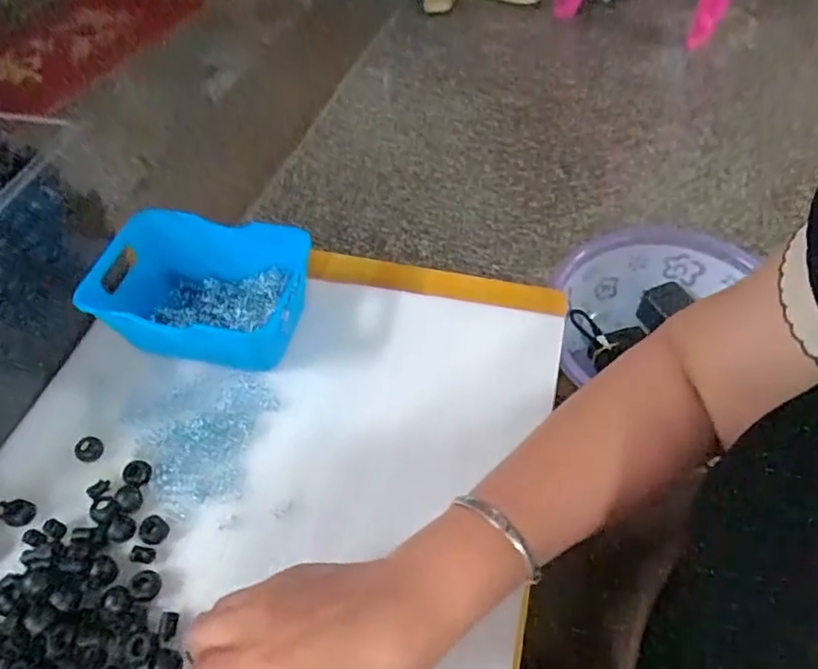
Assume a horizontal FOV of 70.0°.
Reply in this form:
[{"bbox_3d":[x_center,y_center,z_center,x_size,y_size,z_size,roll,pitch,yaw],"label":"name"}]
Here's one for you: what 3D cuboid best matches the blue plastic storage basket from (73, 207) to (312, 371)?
[{"bbox_3d":[-0.156,-0.034,0.446,0.154,0.060,0.106,8,54,10],"label":"blue plastic storage basket"}]

